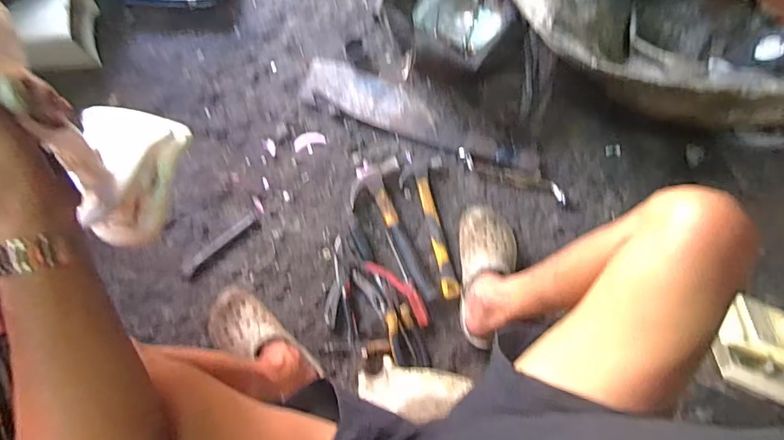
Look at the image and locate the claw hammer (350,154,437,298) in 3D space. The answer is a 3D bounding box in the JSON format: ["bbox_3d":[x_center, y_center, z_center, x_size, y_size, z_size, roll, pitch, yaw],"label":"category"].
[{"bbox_3d":[-0.003,0.025,0.917,0.109,0.029,0.299,-16,83,-6],"label":"claw hammer"}]

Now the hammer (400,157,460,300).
[{"bbox_3d":[0.074,0.014,0.918,0.087,0.034,0.289,-5,81,-5],"label":"hammer"}]

